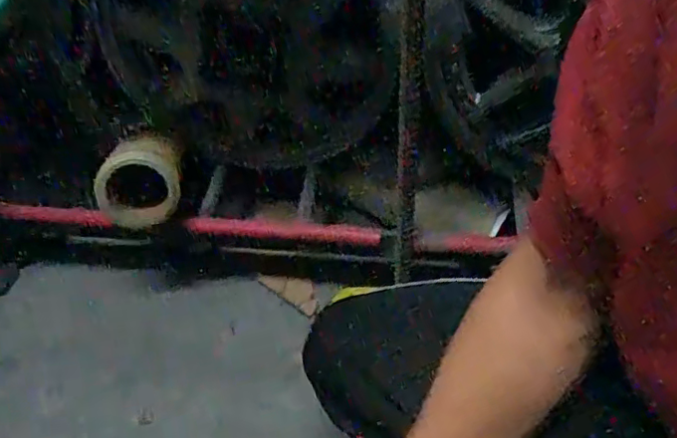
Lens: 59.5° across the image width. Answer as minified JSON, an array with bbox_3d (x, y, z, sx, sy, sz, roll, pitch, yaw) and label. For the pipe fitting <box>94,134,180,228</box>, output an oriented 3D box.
[{"bbox_3d":[-0.259,-0.054,0.772,0.111,0.137,0.067,-9,51,-5],"label":"pipe fitting"}]

